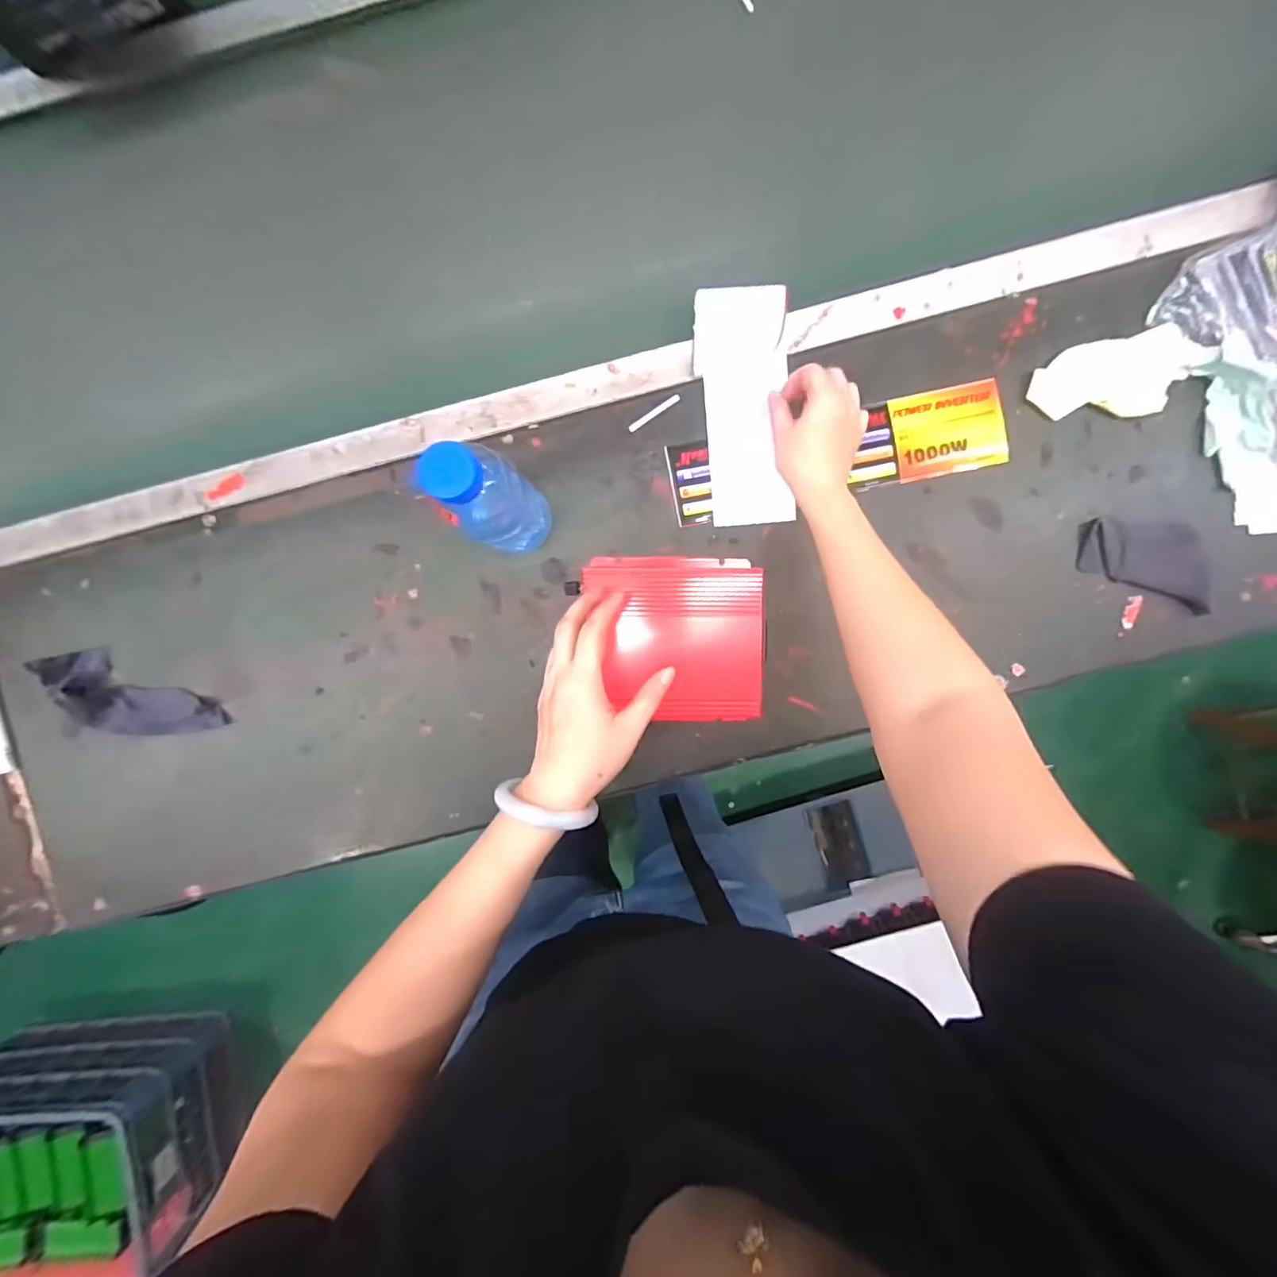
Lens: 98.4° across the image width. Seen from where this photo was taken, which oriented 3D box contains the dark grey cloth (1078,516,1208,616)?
[{"bbox_3d":[0.519,-0.083,0.557,0.140,0.019,0.070,22,95,0],"label":"dark grey cloth"}]

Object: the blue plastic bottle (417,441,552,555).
[{"bbox_3d":[-0.116,-0.109,0.474,0.056,0.213,0.068,-17,92,2],"label":"blue plastic bottle"}]

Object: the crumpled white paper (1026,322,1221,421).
[{"bbox_3d":[0.477,-0.260,0.548,0.164,0.015,0.077,-11,94,3],"label":"crumpled white paper"}]

